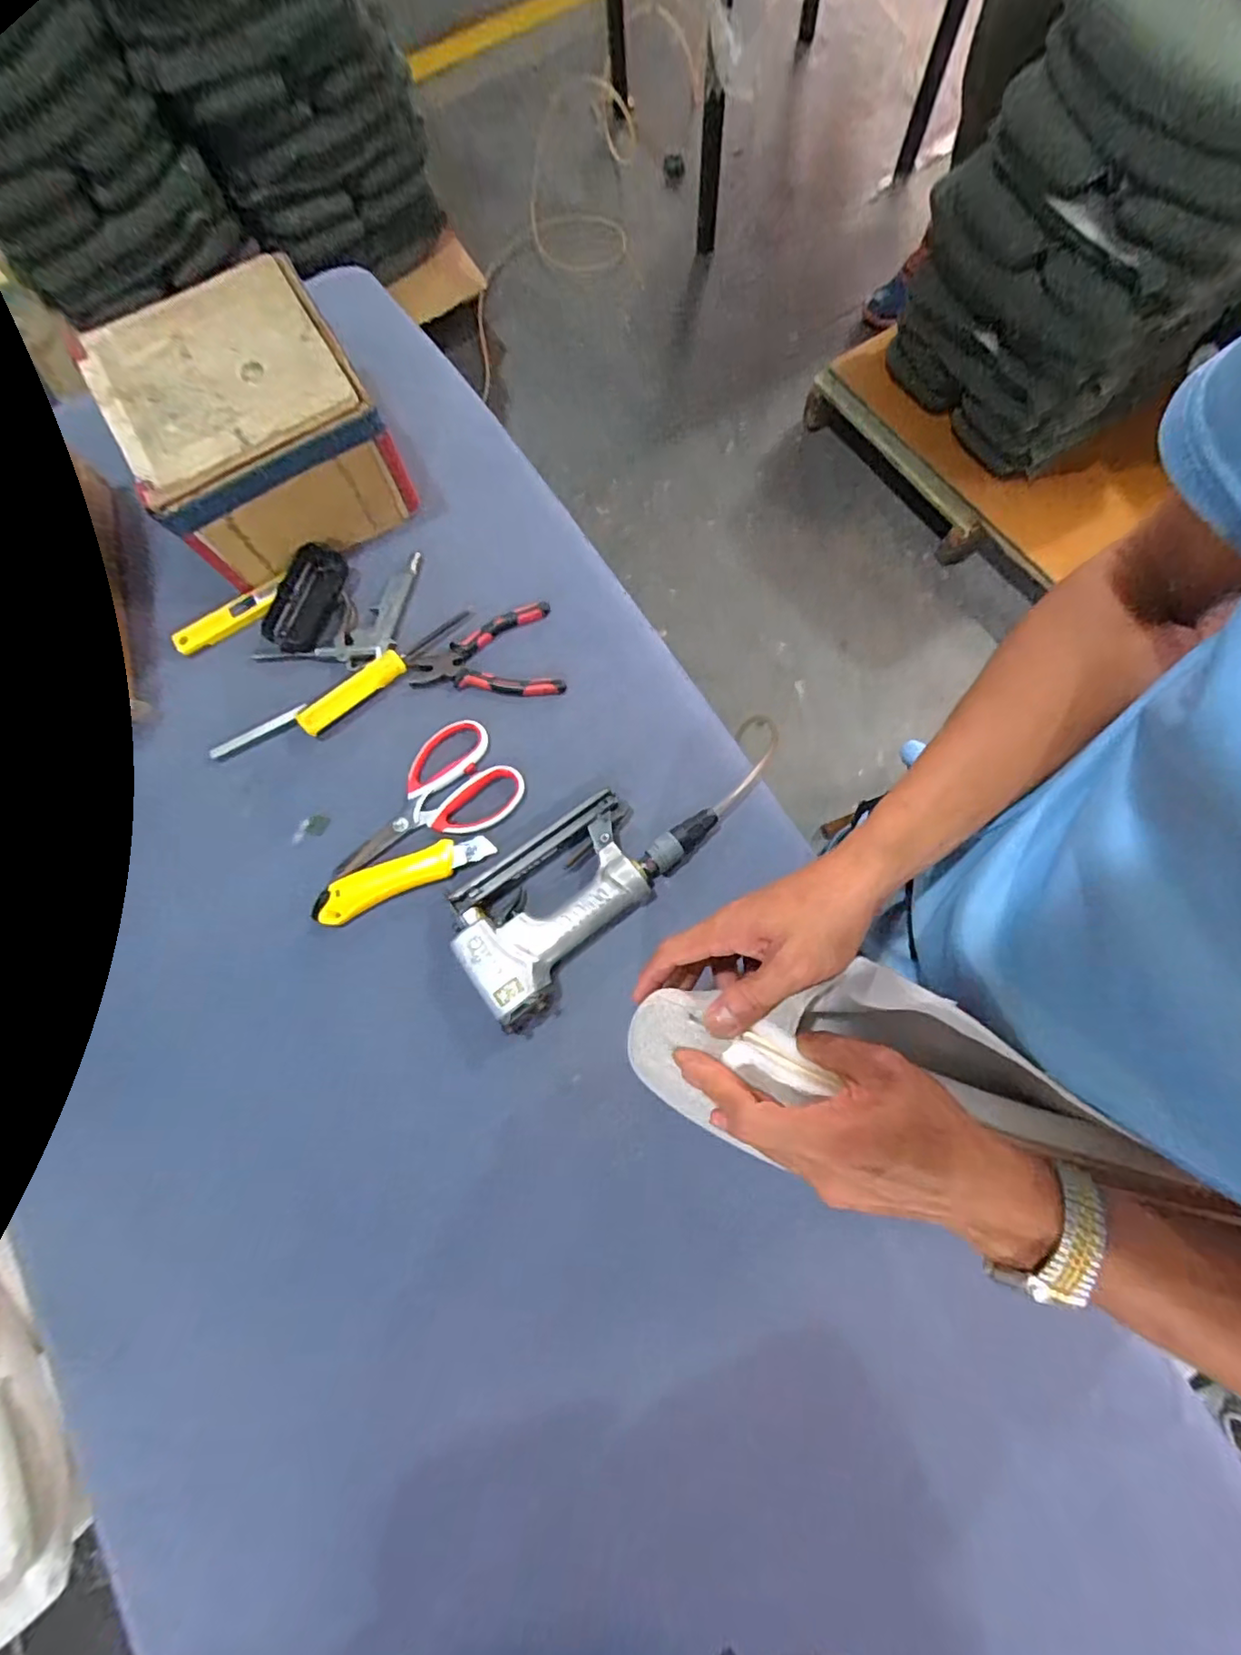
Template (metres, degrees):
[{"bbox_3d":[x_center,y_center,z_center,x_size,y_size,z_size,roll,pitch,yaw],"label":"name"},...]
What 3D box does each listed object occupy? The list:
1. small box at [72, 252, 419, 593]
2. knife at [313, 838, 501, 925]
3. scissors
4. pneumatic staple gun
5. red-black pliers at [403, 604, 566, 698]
[{"bbox_3d":[-0.355,-0.387,0.594,0.206,0.130,0.207,-30,78,-7],"label":"small box"},{"bbox_3d":[-0.199,0.042,0.552,0.164,0.014,0.036,-24,77,-5],"label":"knife"},{"bbox_3d":[-0.184,-0.017,0.562,0.181,0.009,0.102,-38,79,-8],"label":"scissors"},{"bbox_3d":[-0.043,0.045,0.532,0.125,0.036,0.243,41,80,10],"label":"pneumatic staple gun"},{"bbox_3d":[-0.135,-0.162,0.598,0.146,0.017,0.095,-15,76,-3],"label":"red-black pliers"}]

